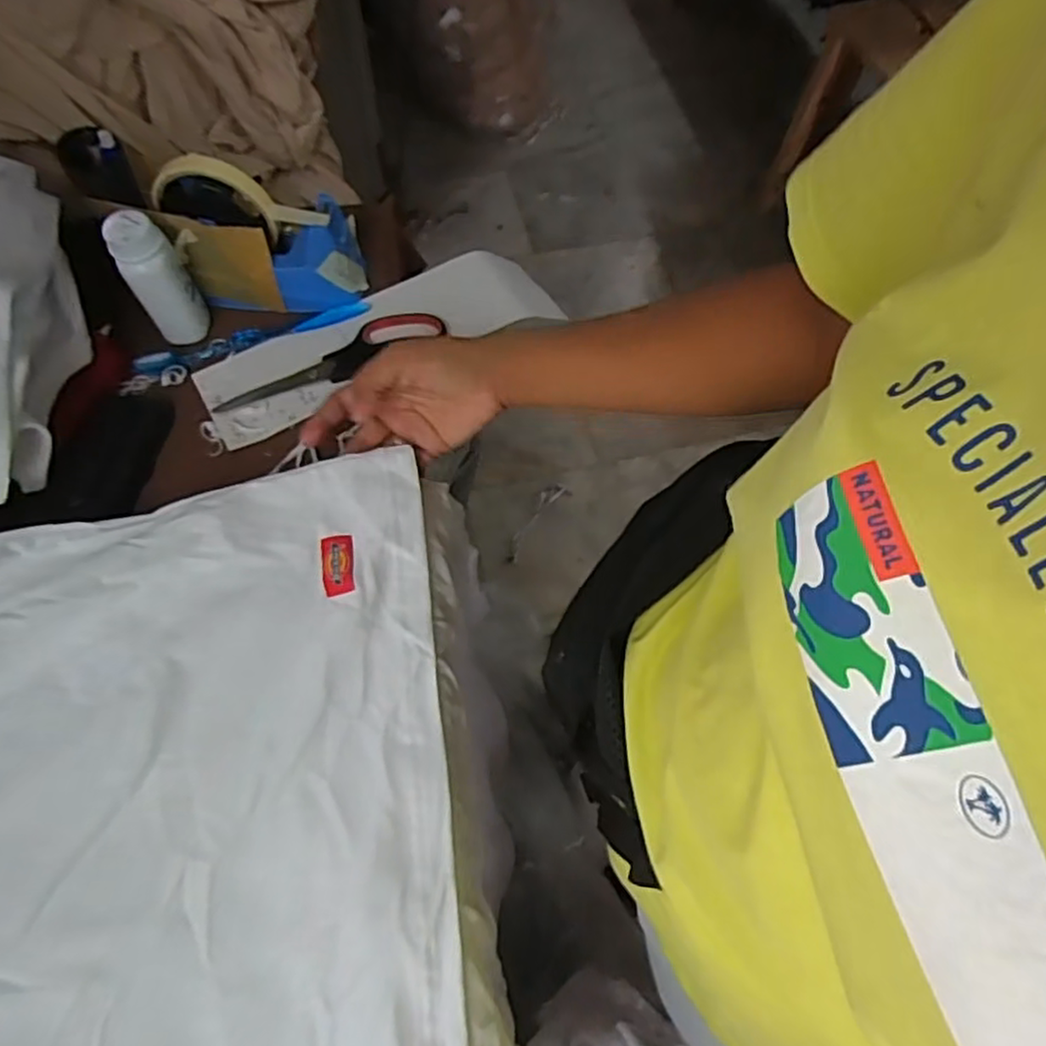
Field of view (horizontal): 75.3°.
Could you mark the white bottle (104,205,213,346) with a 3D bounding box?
[{"bbox_3d":[-0.267,-0.180,0.501,0.035,0.096,0.034,-14,68,-7],"label":"white bottle"}]

